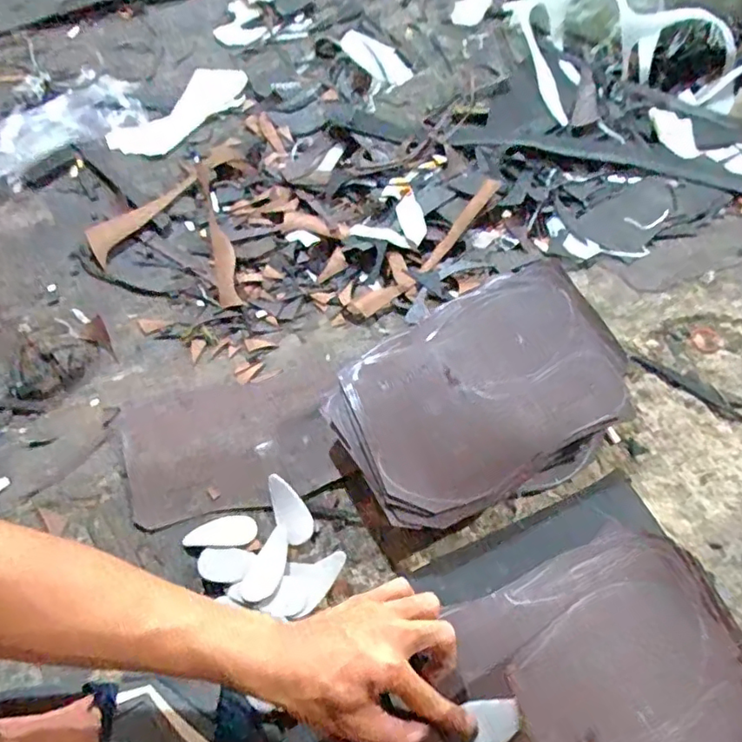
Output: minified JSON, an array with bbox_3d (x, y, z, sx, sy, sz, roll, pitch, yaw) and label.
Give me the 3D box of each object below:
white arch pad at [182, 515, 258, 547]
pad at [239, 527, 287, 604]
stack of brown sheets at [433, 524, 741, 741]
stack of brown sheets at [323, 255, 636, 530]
[{"bbox_3d":[-0.144,0.154,0.548,0.069,0.005,0.028,-7,60,1],"label":"white arch pad"},{"bbox_3d":[-0.093,0.177,0.522,0.033,0.014,0.067,19,64,14],"label":"pad"},{"bbox_3d":[0.150,0.253,0.409,0.273,0.019,0.205,-24,62,-9],"label":"stack of brown sheets"},{"bbox_3d":[0.114,0.028,0.580,0.289,0.078,0.195,-28,62,-11],"label":"stack of brown sheets"}]

